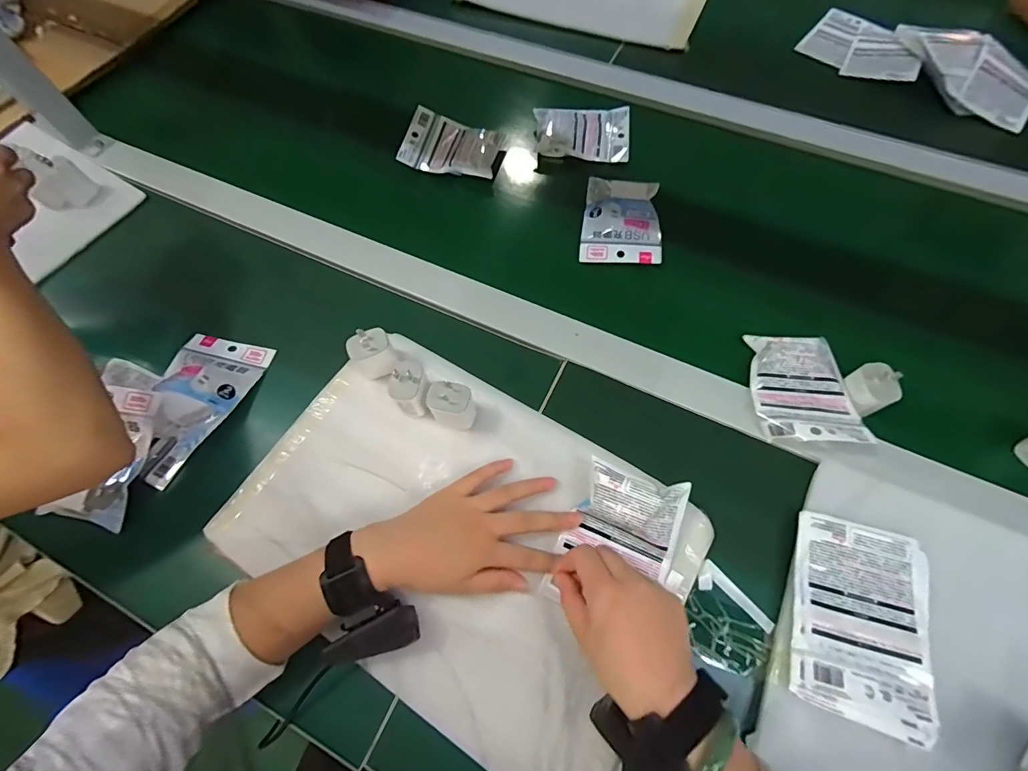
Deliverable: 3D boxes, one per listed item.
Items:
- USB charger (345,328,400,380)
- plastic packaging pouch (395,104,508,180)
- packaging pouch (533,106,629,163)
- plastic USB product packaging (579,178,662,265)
[{"bbox_3d":[-0.146,-0.032,0.466,0.042,0.054,0.028,-29,68,-12],"label":"USB charger"},{"bbox_3d":[-0.086,-0.339,0.628,0.129,0.023,0.094,12,66,6],"label":"plastic packaging pouch"},{"bbox_3d":[0.099,-0.359,0.640,0.131,0.020,0.081,1,79,-7],"label":"packaging pouch"},{"bbox_3d":[0.137,-0.212,0.570,0.095,0.025,0.124,6,66,3],"label":"plastic USB product packaging"}]

